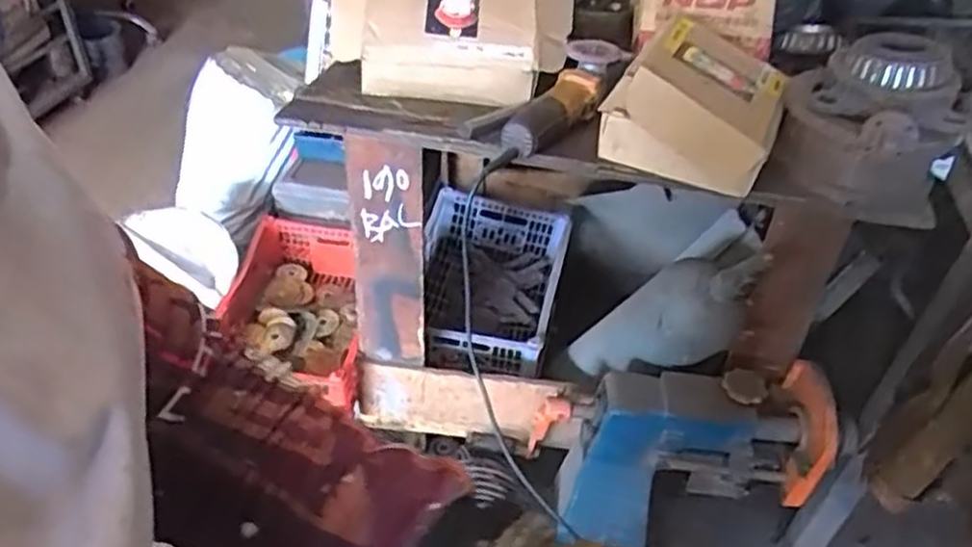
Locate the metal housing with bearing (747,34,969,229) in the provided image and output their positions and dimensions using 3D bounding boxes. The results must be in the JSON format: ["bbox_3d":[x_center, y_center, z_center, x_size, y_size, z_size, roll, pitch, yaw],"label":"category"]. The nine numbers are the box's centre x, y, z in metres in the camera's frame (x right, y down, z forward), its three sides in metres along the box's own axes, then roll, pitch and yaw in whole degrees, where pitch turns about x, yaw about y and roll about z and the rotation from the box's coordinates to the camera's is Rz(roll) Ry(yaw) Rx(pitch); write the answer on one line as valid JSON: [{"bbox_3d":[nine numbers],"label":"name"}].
[{"bbox_3d":[0.527,-0.198,1.022,0.230,0.202,0.213,21,43,20],"label":"metal housing with bearing"}]

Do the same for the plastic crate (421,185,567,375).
[{"bbox_3d":[-0.008,0.050,1.666,0.331,0.183,0.480,8,40,6],"label":"plastic crate"}]

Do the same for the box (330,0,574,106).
[{"bbox_3d":[-0.037,-0.385,1.144,0.329,0.175,0.163,4,40,1],"label":"box"}]

